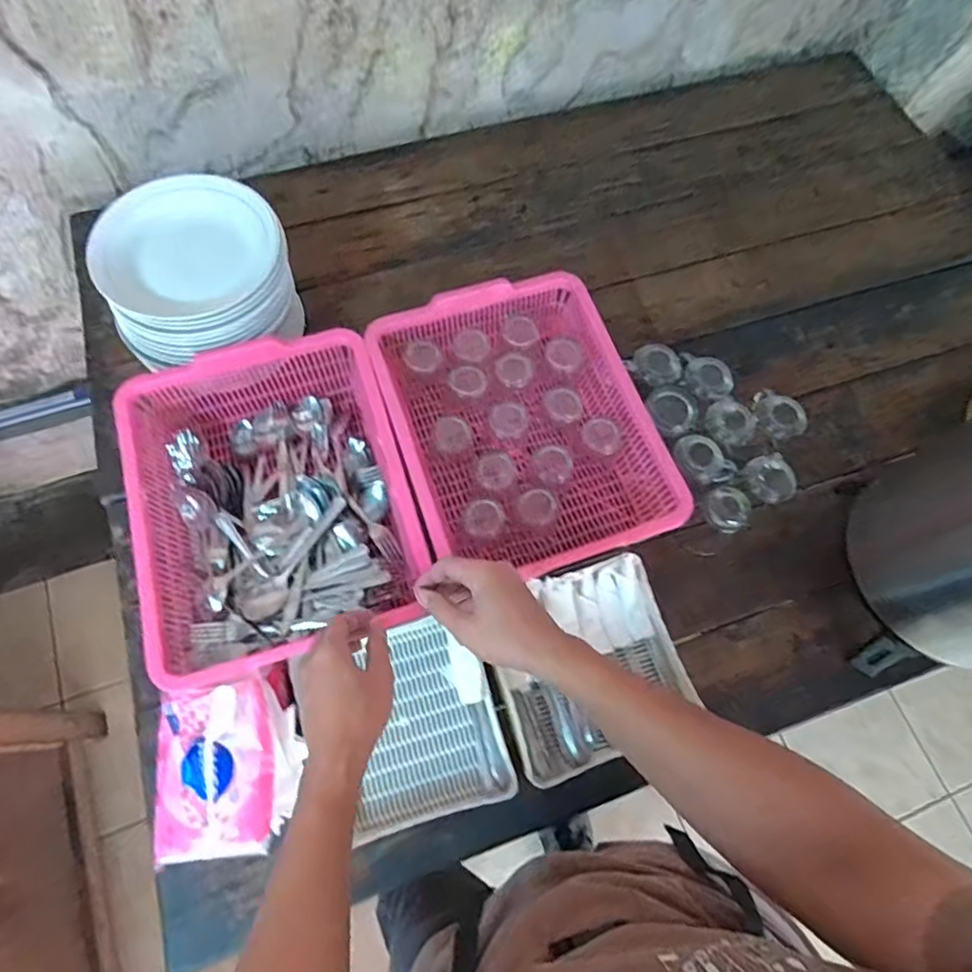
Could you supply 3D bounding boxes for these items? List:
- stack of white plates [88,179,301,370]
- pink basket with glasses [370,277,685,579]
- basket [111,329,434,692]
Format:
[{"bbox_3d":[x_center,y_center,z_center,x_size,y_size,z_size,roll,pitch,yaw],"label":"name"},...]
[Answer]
[{"bbox_3d":[-0.371,-0.269,0.793,0.222,0.134,0.207,-18,70,-10],"label":"stack of white plates"},{"bbox_3d":[0.039,-0.073,0.799,0.303,0.122,0.372,-17,70,-9],"label":"pink basket with glasses"},{"bbox_3d":[-0.254,0.015,0.745,0.306,0.101,0.380,-16,70,-9],"label":"basket"}]

